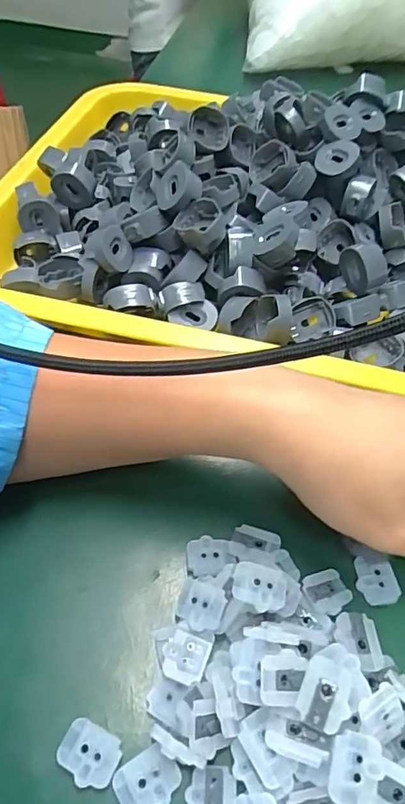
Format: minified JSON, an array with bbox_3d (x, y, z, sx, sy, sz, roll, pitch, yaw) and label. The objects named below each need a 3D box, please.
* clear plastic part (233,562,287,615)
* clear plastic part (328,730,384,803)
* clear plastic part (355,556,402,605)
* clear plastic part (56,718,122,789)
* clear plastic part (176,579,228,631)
[{"bbox_3d":[0.023,0.075,0.201,0.021,0.006,0.017,9,53,3],"label":"clear plastic part"},{"bbox_3d":[0.051,0.122,0.166,0.017,0.004,0.021,15,74,0],"label":"clear plastic part"},{"bbox_3d":[0.076,0.077,0.219,0.017,0.004,0.020,-7,53,-9],"label":"clear plastic part"},{"bbox_3d":[-0.040,0.124,0.176,0.021,0.004,0.017,21,54,13],"label":"clear plastic part"},{"bbox_3d":[-0.001,0.080,0.200,0.018,0.006,0.017,19,54,11],"label":"clear plastic part"}]

